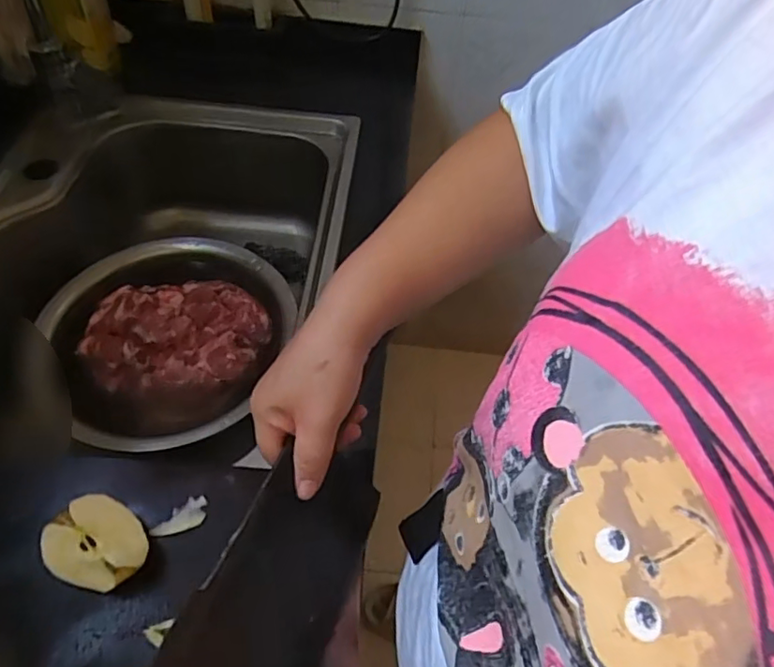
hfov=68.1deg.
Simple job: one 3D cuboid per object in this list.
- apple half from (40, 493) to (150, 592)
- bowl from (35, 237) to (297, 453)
[{"bbox_3d":[-0.199,0.149,0.399,0.065,0.043,0.056,28,55,17],"label":"apple half"},{"bbox_3d":[-0.267,0.014,0.703,0.278,0.080,0.301,11,52,5],"label":"bowl"}]

